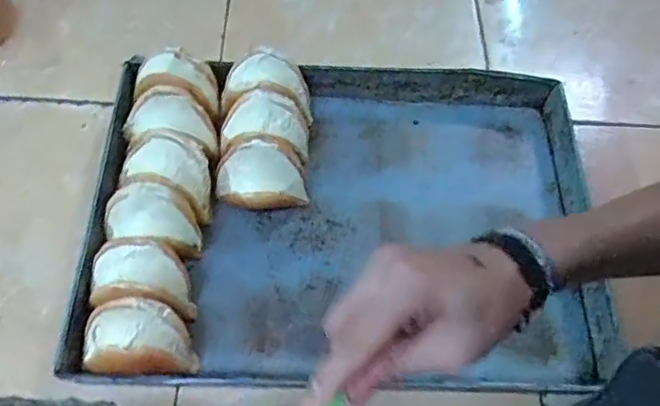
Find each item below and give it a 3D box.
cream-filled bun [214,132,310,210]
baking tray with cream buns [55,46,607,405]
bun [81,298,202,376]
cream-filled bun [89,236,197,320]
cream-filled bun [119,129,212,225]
[{"bbox_3d":[-0.082,-0.040,0.695,0.113,0.091,0.077,6,61,0],"label":"cream-filled bun"},{"bbox_3d":[0.018,0.006,0.679,0.572,0.084,0.418,3,61,-2],"label":"baking tray with cream buns"},{"bbox_3d":[-0.196,0.146,0.591,0.106,0.094,0.065,0,61,-4],"label":"bun"},{"bbox_3d":[-0.201,0.089,0.626,0.102,0.090,0.070,3,61,-2],"label":"cream-filled bun"},{"bbox_3d":[-0.192,-0.036,0.683,0.114,0.069,0.076,15,61,4],"label":"cream-filled bun"}]

